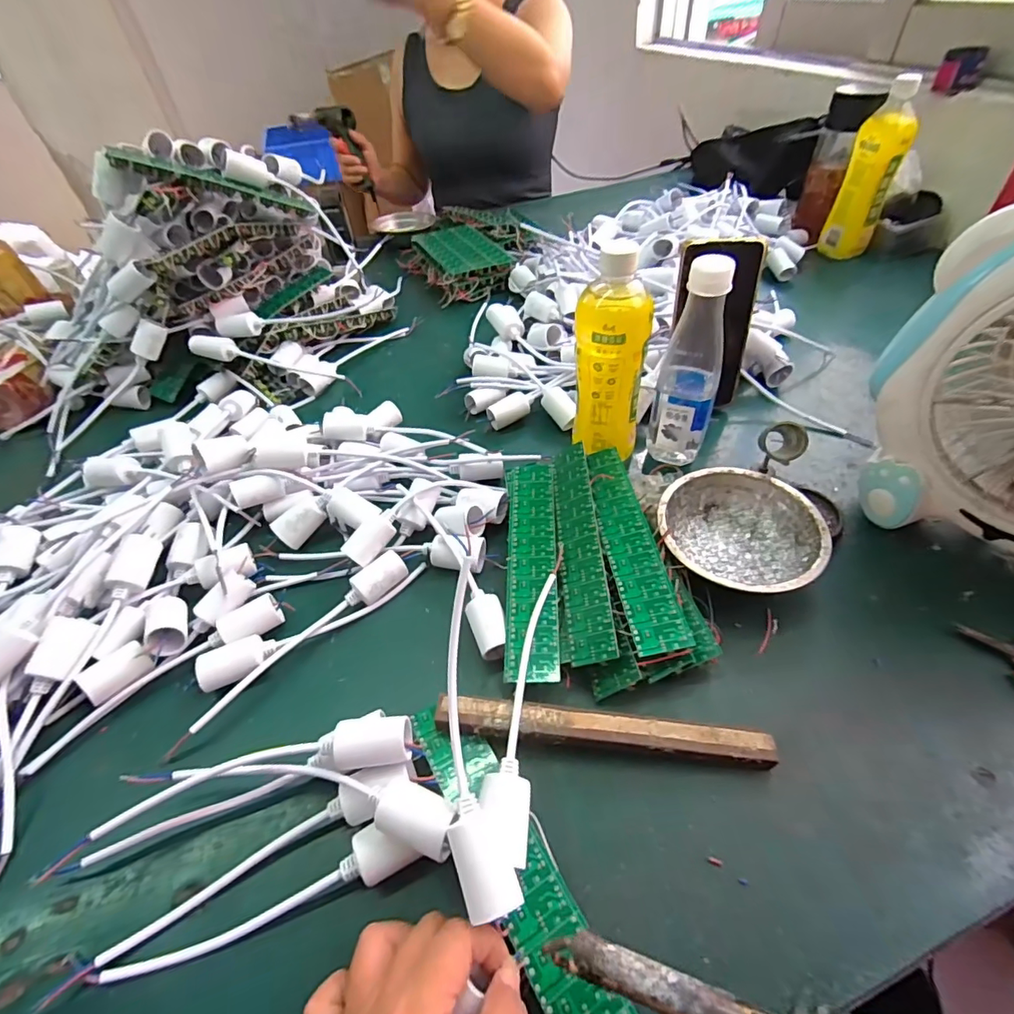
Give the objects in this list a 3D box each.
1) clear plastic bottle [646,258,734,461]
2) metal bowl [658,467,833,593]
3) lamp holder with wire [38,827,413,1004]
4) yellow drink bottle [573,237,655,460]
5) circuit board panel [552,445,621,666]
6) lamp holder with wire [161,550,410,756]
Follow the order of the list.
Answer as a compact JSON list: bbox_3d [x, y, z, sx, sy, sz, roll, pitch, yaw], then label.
[{"bbox_3d":[0.169,-0.124,0.457,0.056,0.195,0.059,10,50,14],"label":"clear plastic bottle"},{"bbox_3d":[0.191,0.021,0.414,0.123,0.037,0.123,-3,48,3],"label":"metal bowl"},{"bbox_3d":[-0.149,0.225,0.275,0.203,0.032,0.025,-17,49,-10],"label":"lamp holder with wire"},{"bbox_3d":[0.093,-0.129,0.444,0.068,0.180,0.055,4,49,9],"label":"yellow drink bottle"},{"bbox_3d":[0.059,0.027,0.403,0.035,0.004,0.198,-21,50,24],"label":"circuit board panel"},{"bbox_3d":[-0.163,0.106,0.393,0.204,0.024,0.026,-37,55,-25],"label":"lamp holder with wire"}]

